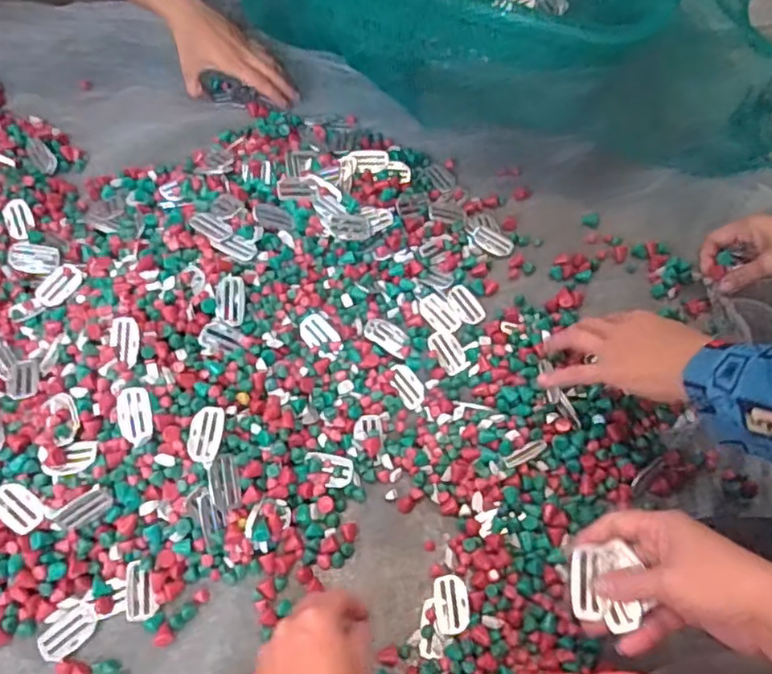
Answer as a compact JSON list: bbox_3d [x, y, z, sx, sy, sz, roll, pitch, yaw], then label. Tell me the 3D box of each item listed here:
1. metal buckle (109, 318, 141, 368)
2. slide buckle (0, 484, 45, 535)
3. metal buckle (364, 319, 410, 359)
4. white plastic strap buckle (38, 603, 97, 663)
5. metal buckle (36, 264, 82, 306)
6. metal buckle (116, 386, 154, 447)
[{"bbox_3d":[-0.231,0.004,0.563,0.025,0.004,0.047,-9,73,-3],"label":"metal buckle"},{"bbox_3d":[-0.297,0.137,0.510,0.047,0.005,0.026,35,65,16],"label":"slide buckle"},{"bbox_3d":[0.002,-0.001,0.641,0.047,0.004,0.030,32,65,15],"label":"metal buckle"},{"bbox_3d":[-0.255,0.237,0.511,0.046,0.004,0.030,-39,69,-21],"label":"white plastic strap buckle"},{"bbox_3d":[-0.327,-0.053,0.636,0.036,0.005,0.048,28,64,13],"label":"metal buckle"},{"bbox_3d":[-0.211,0.067,0.534,0.028,0.004,0.048,-11,90,-9],"label":"metal buckle"}]

